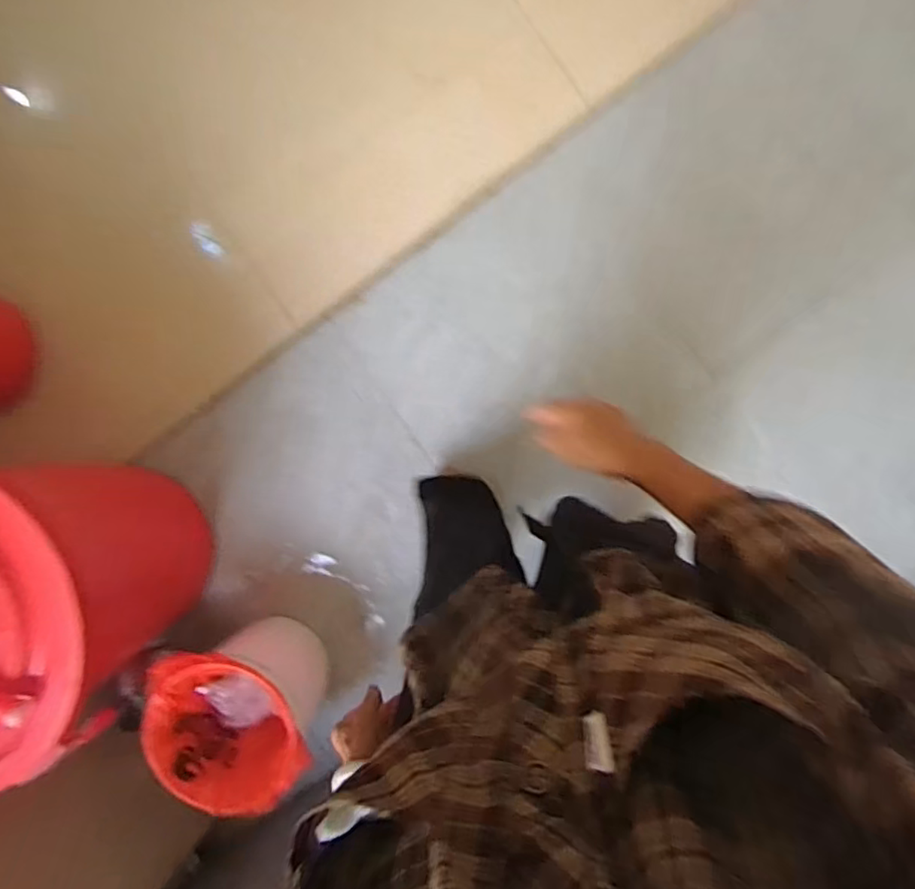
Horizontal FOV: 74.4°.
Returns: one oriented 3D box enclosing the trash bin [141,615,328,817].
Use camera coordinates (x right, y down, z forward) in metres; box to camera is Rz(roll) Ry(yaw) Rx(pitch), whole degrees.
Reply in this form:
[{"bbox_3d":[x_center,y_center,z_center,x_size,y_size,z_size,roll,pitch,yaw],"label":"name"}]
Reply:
[{"bbox_3d":[-0.421,0.521,1.226,0.269,0.311,0.278,0,94,5],"label":"trash bin"}]

